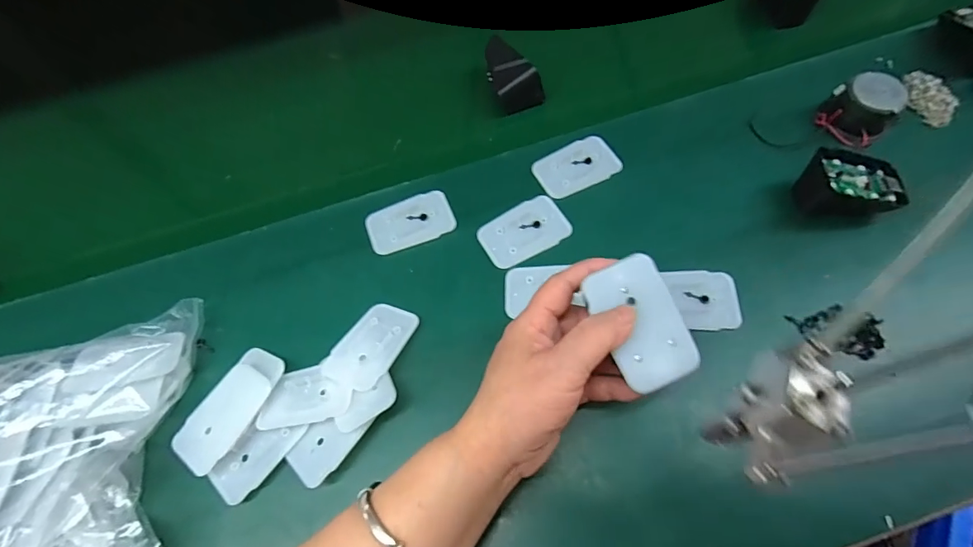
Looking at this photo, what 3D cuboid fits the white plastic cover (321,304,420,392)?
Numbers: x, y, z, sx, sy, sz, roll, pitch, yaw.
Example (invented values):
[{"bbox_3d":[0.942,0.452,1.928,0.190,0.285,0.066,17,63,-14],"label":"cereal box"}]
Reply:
[{"bbox_3d":[-0.081,0.050,0.332,0.043,0.004,0.067,17,53,19],"label":"white plastic cover"}]

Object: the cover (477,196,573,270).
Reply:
[{"bbox_3d":[0.031,-0.035,0.374,0.070,0.004,0.045,-29,69,-10],"label":"cover"}]

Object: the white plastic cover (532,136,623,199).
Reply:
[{"bbox_3d":[0.078,-0.093,0.402,0.071,0.004,0.046,-26,69,-9],"label":"white plastic cover"}]

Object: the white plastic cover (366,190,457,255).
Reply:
[{"bbox_3d":[-0.063,-0.043,0.384,0.070,0.004,0.043,-19,68,-6],"label":"white plastic cover"}]

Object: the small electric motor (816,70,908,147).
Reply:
[{"bbox_3d":[0.315,-0.139,0.390,0.047,0.042,0.048,-1,67,2],"label":"small electric motor"}]

